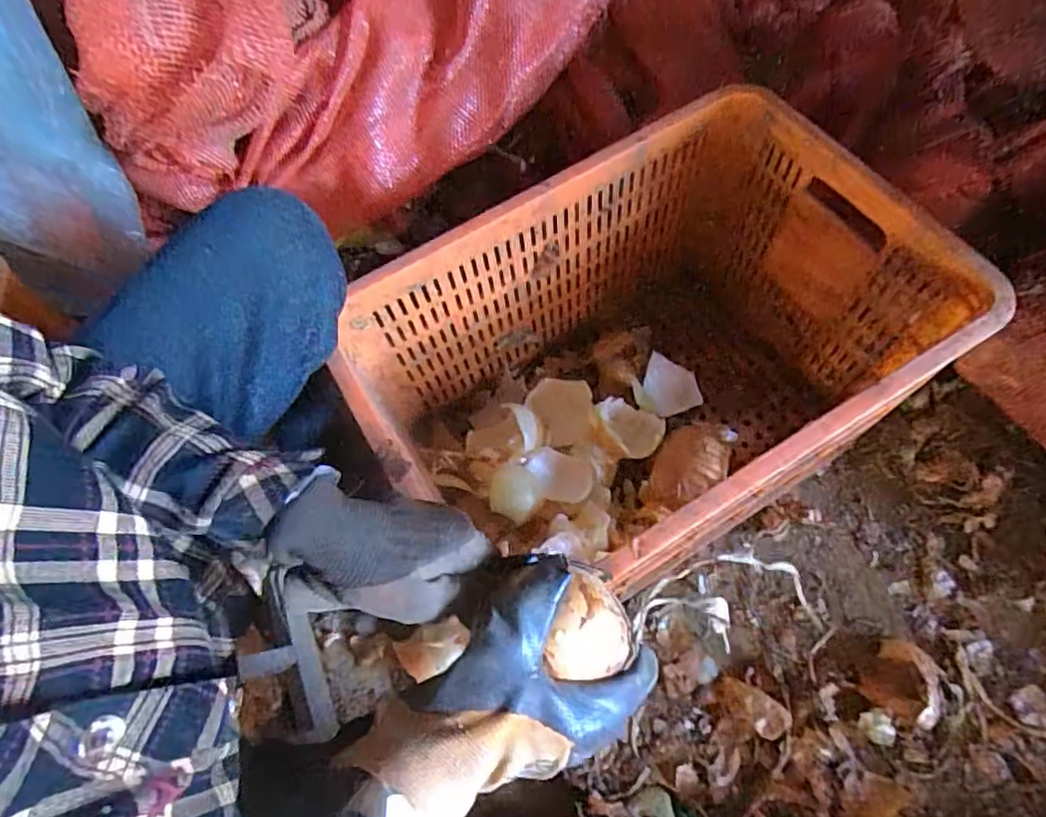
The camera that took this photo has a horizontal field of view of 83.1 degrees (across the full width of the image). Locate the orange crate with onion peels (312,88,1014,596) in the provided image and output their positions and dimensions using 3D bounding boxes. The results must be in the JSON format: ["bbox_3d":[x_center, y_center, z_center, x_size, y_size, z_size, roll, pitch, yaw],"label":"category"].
[{"bbox_3d":[0.114,-0.028,0.616,0.487,0.298,0.322,-29,66,-11],"label":"orange crate with onion peels"}]

